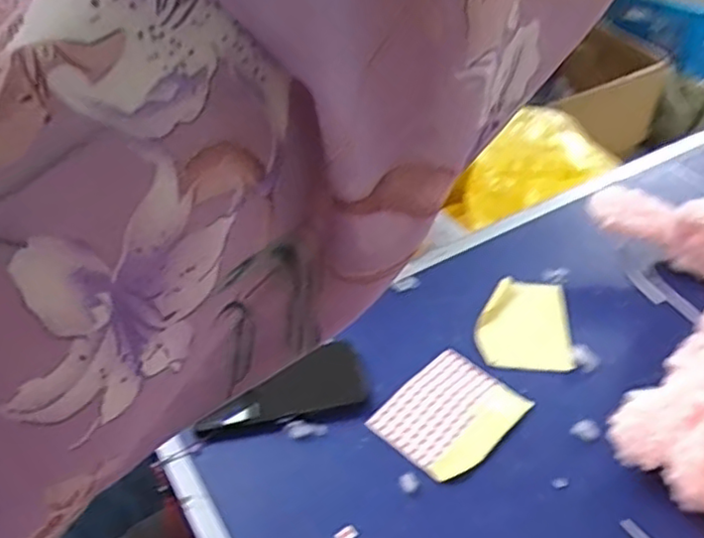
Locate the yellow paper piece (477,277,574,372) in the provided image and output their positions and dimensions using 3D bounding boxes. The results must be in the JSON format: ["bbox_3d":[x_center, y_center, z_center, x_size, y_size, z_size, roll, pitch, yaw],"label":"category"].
[{"bbox_3d":[0.182,0.056,0.706,0.093,0.012,0.112,3,43,7],"label":"yellow paper piece"}]

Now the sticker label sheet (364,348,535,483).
[{"bbox_3d":[0.093,0.135,0.623,0.101,0.009,0.125,33,55,31],"label":"sticker label sheet"}]

